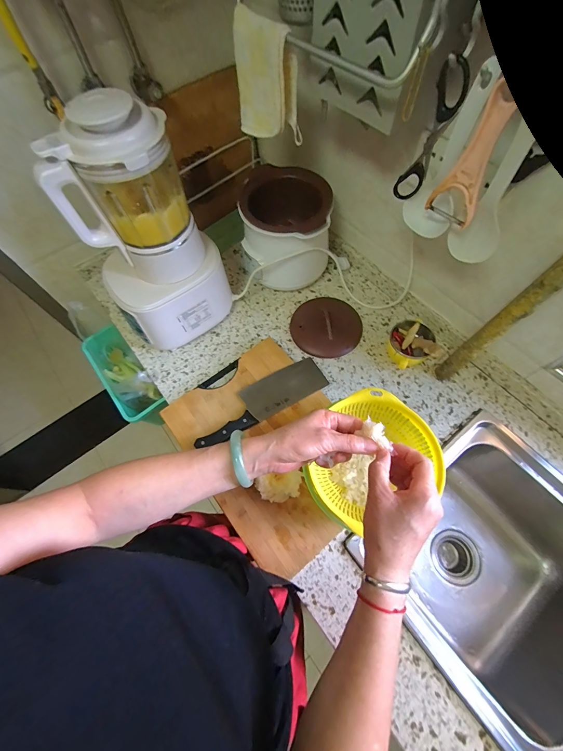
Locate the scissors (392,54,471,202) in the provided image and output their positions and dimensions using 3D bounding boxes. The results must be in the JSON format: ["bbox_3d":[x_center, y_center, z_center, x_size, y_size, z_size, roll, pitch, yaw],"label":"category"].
[{"bbox_3d":[0.180,-0.289,0.373,0.042,0.152,0.014,29,69,15],"label":"scissors"}]

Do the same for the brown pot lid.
[{"bbox_3d":[0.106,-0.123,0.720,0.163,0.033,0.165,-1,65,2],"label":"brown pot lid"}]

